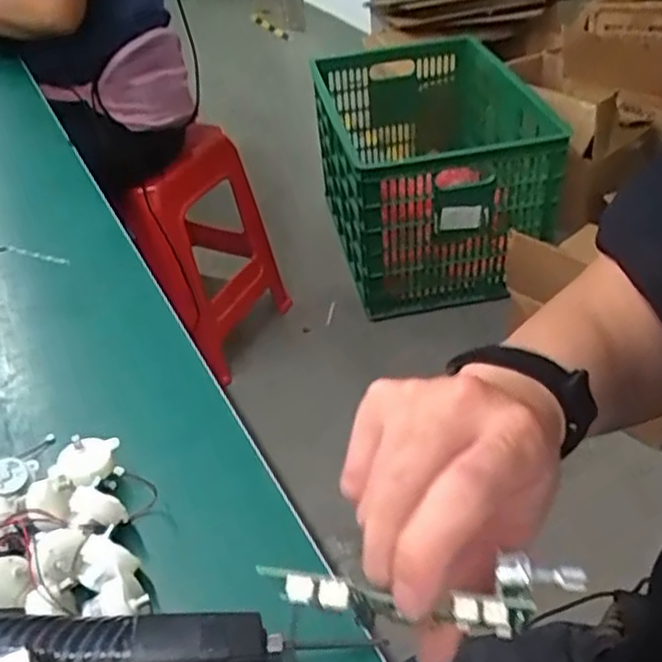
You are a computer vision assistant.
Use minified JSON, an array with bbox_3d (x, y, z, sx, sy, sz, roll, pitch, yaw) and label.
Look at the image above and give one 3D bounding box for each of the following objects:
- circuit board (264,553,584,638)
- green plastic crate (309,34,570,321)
[{"bbox_3d":[0.028,0.083,0.217,0.099,0.015,0.024,1,38,5],"label":"circuit board"},{"bbox_3d":[0.243,-0.432,1.836,0.483,0.404,0.728,-9,41,-4],"label":"green plastic crate"}]

